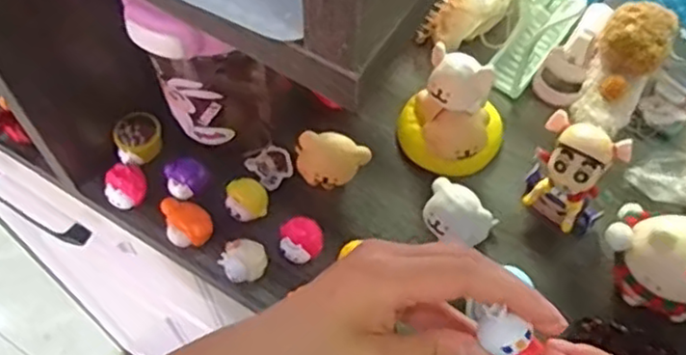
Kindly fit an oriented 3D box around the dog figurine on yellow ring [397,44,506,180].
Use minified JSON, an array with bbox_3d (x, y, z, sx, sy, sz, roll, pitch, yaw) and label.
[{"bbox_3d":[0.078,-0.044,0.471,0.071,0.068,0.061,17,62,8],"label":"dog figurine on yellow ring"}]

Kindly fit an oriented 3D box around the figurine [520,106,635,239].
[{"bbox_3d":[0.151,-0.001,0.445,0.055,0.061,0.043,28,64,14],"label":"figurine"}]

